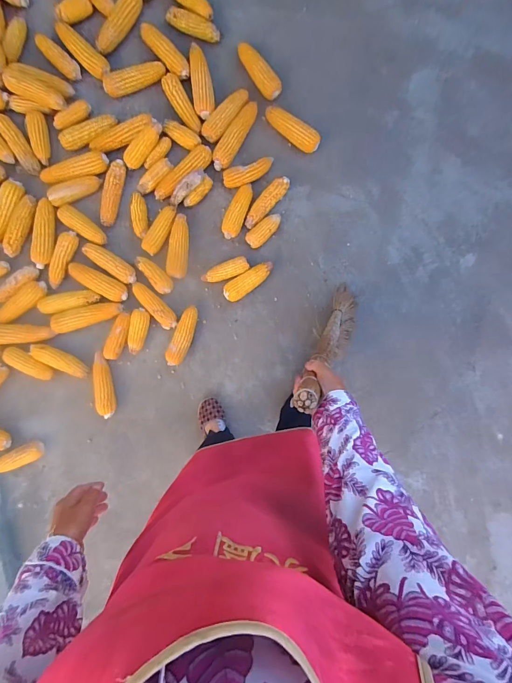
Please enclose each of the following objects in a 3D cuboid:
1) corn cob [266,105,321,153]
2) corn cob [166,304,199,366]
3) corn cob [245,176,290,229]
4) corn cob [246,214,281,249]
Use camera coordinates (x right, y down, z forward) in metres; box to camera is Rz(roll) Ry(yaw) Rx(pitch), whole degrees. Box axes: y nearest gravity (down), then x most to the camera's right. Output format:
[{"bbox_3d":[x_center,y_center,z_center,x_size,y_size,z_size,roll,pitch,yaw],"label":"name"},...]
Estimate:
[{"bbox_3d":[0.113,-0.665,1.085,0.196,0.049,0.072,31,93,-1],"label":"corn cob"},{"bbox_3d":[-0.236,-0.016,1.120,0.065,0.044,0.198,23,93,0],"label":"corn cob"},{"bbox_3d":[0.035,-0.443,1.101,0.060,0.042,0.196,39,93,-1],"label":"corn cob"},{"bbox_3d":[0.025,-0.353,1.104,0.127,0.041,0.056,-40,92,2],"label":"corn cob"}]

